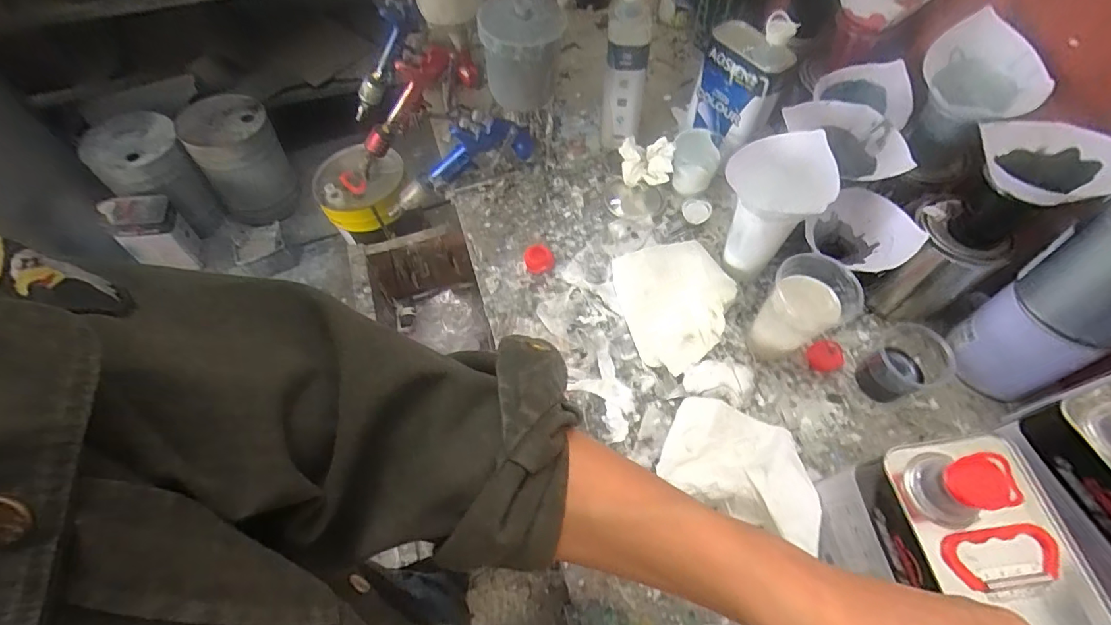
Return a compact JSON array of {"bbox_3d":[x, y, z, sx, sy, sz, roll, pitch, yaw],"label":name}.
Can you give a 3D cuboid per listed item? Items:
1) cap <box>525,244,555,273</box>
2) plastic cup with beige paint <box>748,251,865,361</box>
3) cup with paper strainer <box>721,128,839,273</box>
[{"bbox_3d":[-0.023,-0.077,0.705,0.044,0.017,0.044,0,74,1],"label":"cap"},{"bbox_3d":[0.281,0.002,0.567,0.083,0.127,0.073,34,67,19],"label":"plastic cup with beige paint"},{"bbox_3d":[0.257,-0.129,0.611,0.110,0.175,0.090,8,61,7],"label":"cup with paper strainer"}]

